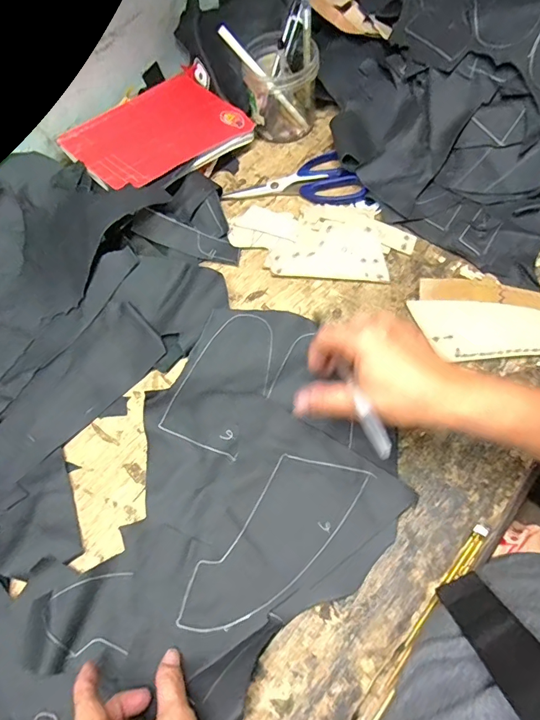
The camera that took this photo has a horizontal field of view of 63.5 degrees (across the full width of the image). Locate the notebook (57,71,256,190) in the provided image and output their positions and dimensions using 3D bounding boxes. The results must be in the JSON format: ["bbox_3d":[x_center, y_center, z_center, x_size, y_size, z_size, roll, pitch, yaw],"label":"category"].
[{"bbox_3d":[-0.138,-0.279,0.535,0.146,0.015,0.200,41,67,19],"label":"notebook"}]

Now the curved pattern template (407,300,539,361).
[{"bbox_3d":[0.229,-0.027,0.426,0.168,0.014,0.064,6,65,5],"label":"curved pattern template"}]

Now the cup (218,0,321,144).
[{"bbox_3d":[0.007,-0.353,0.537,0.104,0.121,0.091,6,66,8],"label":"cup"}]

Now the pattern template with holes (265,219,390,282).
[{"bbox_3d":[0.064,-0.124,0.488,0.126,0.004,0.076,4,69,8],"label":"pattern template with holes"}]

